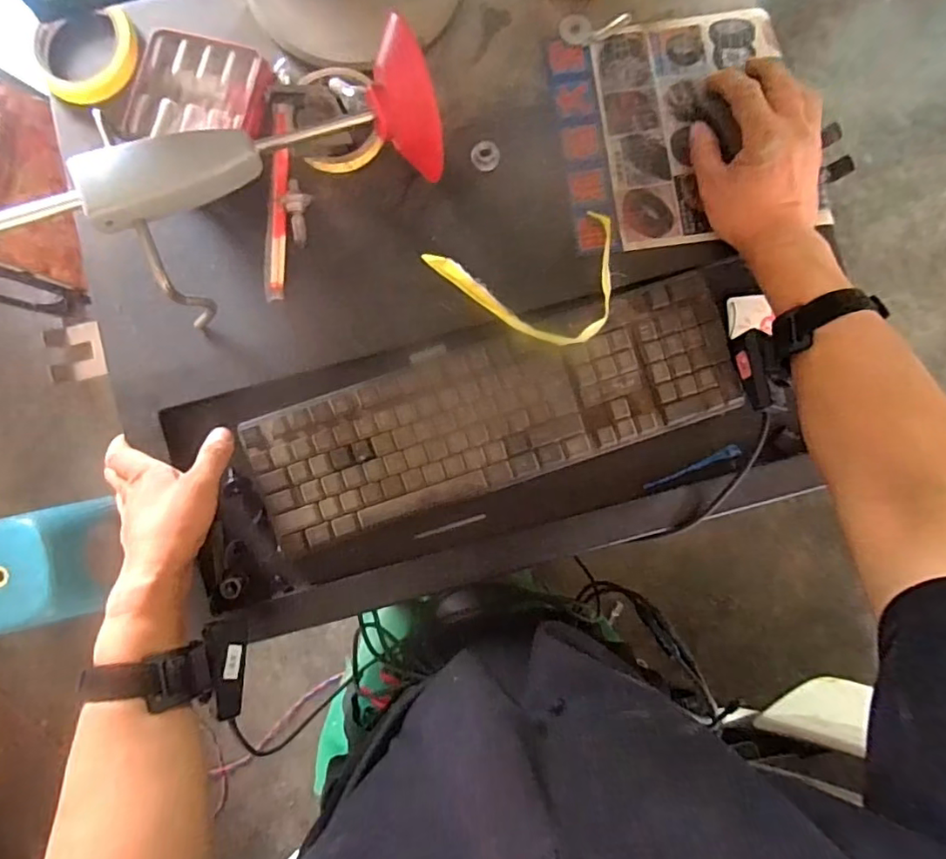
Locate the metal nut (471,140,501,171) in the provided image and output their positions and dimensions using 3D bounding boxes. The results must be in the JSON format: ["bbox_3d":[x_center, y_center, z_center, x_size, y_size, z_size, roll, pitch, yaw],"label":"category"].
[{"bbox_3d":[0.011,-0.243,0.474,0.025,0.007,0.026,0,88,0],"label":"metal nut"}]

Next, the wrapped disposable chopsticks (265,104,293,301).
[{"bbox_3d":[-0.171,-0.199,0.472,0.018,0.012,0.170,3,88,0],"label":"wrapped disposable chopsticks"}]

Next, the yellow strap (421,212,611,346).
[{"bbox_3d":[0.052,-0.120,0.462,0.158,0.014,0.106,-15,88,-1],"label":"yellow strap"}]

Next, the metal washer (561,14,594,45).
[{"bbox_3d":[0.094,-0.365,0.486,0.028,0.004,0.028,0,88,0],"label":"metal washer"}]

